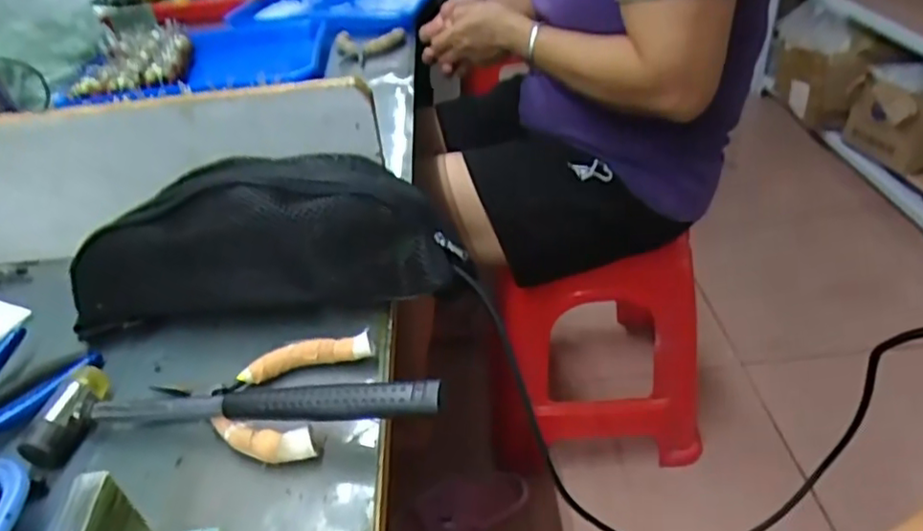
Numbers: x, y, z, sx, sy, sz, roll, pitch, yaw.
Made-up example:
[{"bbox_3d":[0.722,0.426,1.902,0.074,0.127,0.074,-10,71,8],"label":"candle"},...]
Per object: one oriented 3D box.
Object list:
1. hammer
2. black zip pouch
[{"bbox_3d":[-0.130,0.077,0.371,0.240,0.045,0.057,-3,37,5],"label":"hammer"},{"bbox_3d":[-0.139,-0.012,0.447,0.275,0.097,0.065,-5,37,2],"label":"black zip pouch"}]

